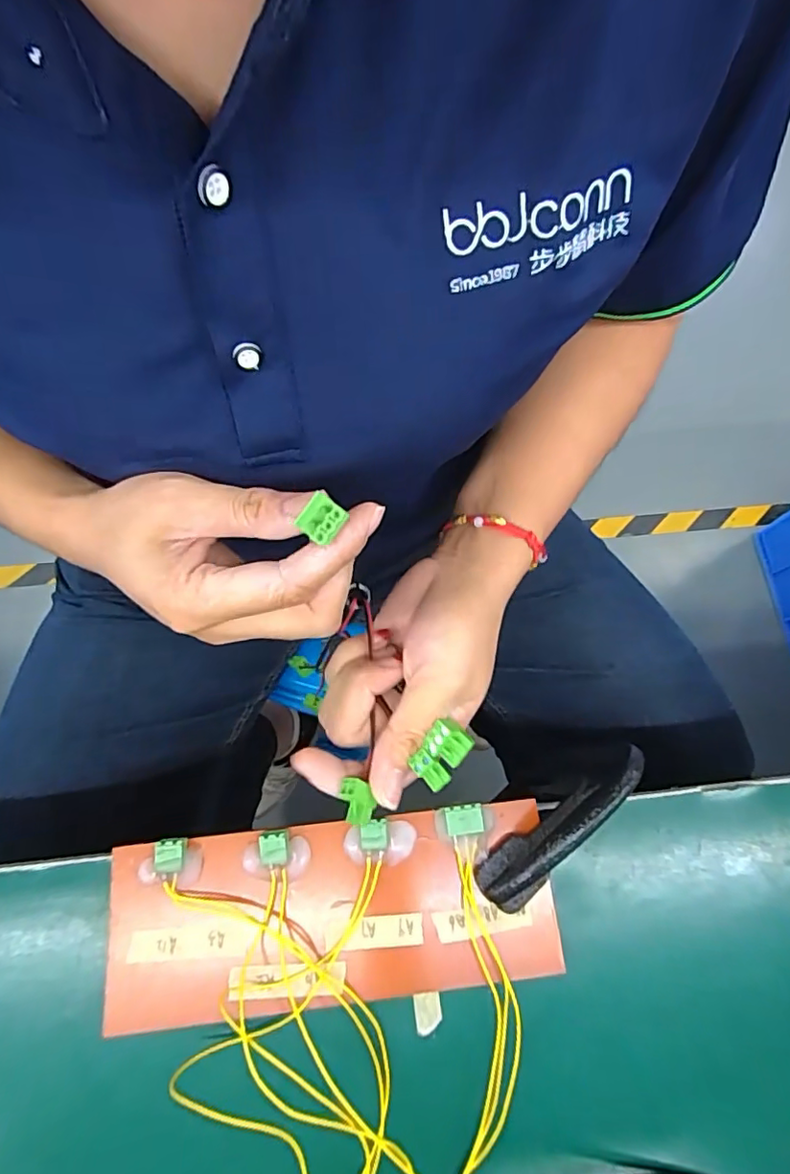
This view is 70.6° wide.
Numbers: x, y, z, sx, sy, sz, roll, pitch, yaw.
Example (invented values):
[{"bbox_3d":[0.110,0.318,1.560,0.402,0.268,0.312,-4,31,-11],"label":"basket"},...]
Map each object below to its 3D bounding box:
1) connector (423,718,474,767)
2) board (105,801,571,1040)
[{"bbox_3d":[0.025,0.073,0.262,0.019,0.010,0.017,31,73,8],"label":"connector"},{"bbox_3d":[-0.027,0.144,0.249,0.194,0.014,0.071,-5,72,-4],"label":"board"}]

